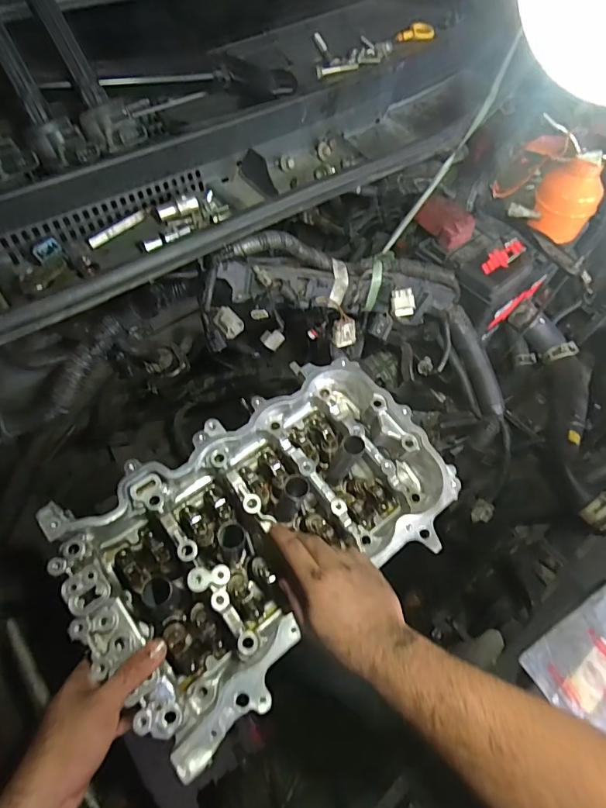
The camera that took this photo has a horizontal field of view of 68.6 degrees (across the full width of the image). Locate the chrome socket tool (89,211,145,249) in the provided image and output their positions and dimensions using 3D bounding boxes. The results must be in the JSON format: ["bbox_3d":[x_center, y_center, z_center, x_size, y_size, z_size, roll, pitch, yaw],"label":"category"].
[{"bbox_3d":[-0.170,-0.161,0.408,0.008,0.007,0.062,31,61,18],"label":"chrome socket tool"}]

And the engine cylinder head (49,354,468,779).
[{"bbox_3d":[-0.029,0.138,0.501,0.395,0.123,0.248,-31,63,-21],"label":"engine cylinder head"}]

